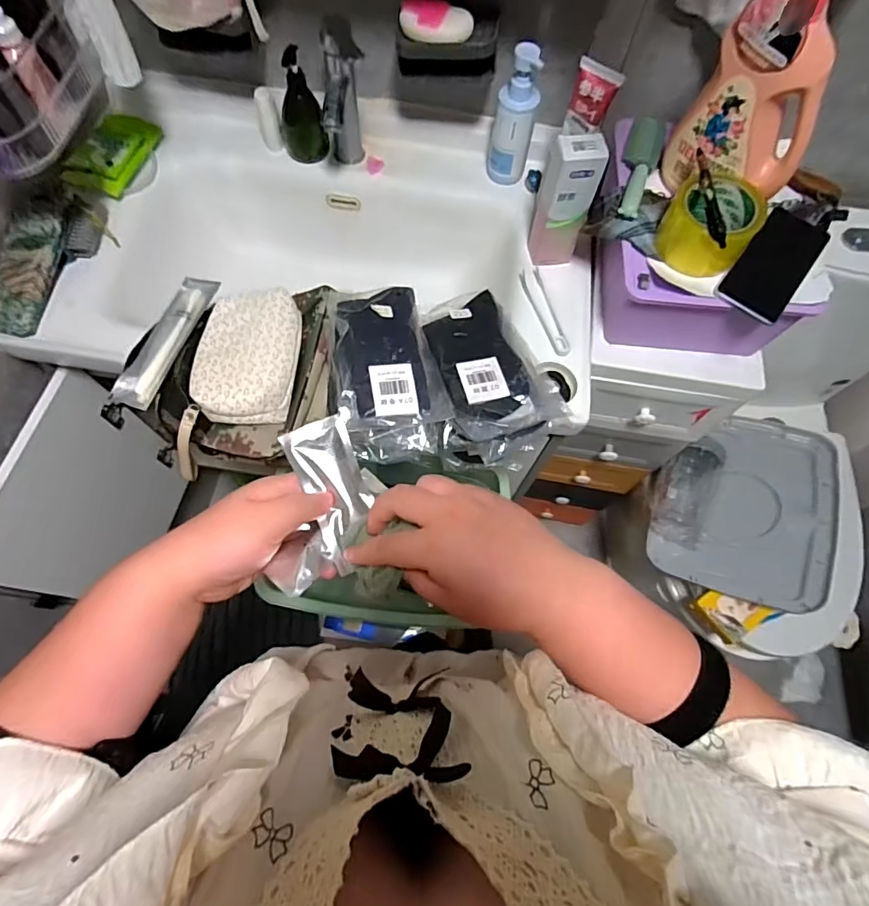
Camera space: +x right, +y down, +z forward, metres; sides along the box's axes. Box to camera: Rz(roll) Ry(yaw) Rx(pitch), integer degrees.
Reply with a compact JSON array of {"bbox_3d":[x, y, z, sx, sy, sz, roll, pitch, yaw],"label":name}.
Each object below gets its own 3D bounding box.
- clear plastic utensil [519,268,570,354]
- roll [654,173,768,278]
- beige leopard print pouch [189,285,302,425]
[{"bbox_3d":[0.157,-0.198,0.701,0.027,0.014,0.141,-16,70,-8],"label":"clear plastic utensil"},{"bbox_3d":[0.316,-0.264,0.578,0.097,0.064,0.097,1,68,-2],"label":"roll"},{"bbox_3d":[-0.238,-0.129,0.619,0.129,0.044,0.195,0,68,-2],"label":"beige leopard print pouch"}]

